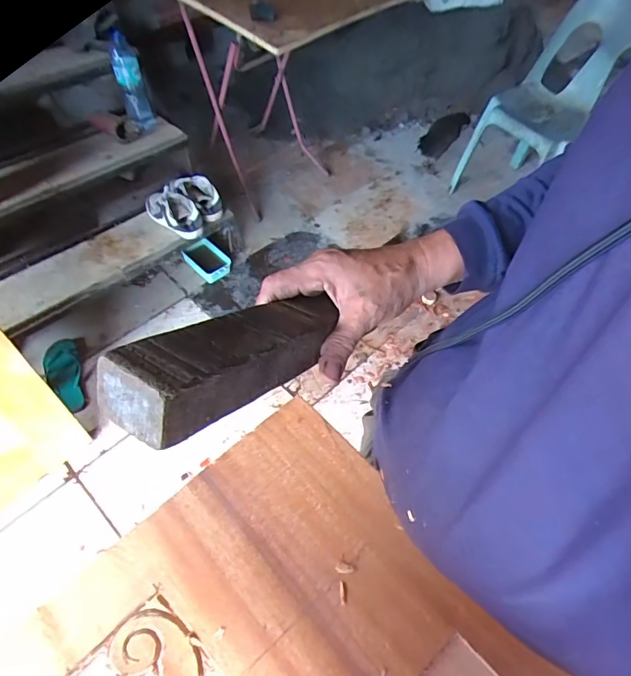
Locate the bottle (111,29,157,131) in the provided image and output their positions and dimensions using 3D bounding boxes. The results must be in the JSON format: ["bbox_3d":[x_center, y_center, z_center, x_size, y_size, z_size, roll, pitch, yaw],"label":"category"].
[{"bbox_3d":[-0.549,-0.762,1.362,0.089,0.260,0.083,-16,58,-15],"label":"bottle"}]

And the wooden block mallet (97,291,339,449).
[{"bbox_3d":[-0.048,0.005,0.316,0.059,0.037,0.190,36,35,19],"label":"wooden block mallet"}]

